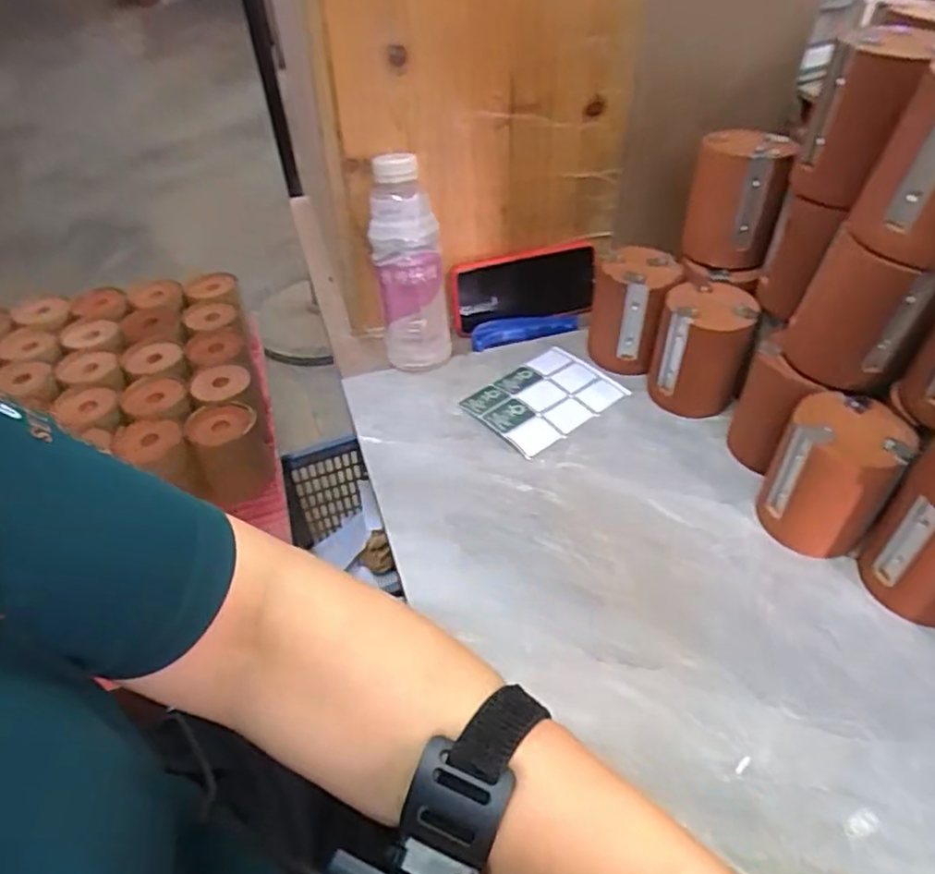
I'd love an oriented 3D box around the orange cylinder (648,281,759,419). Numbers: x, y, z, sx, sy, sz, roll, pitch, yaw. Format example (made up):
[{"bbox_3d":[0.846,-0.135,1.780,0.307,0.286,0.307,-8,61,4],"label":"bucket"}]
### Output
[{"bbox_3d":[0.211,-0.079,0.617,0.079,0.100,0.073,10,45,11],"label":"orange cylinder"}]

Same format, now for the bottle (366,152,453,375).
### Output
[{"bbox_3d":[-0.057,-0.158,0.642,0.064,0.192,0.070,-12,44,-11],"label":"bottle"}]

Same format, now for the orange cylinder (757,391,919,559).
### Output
[{"bbox_3d":[0.269,0.029,0.503,0.079,0.101,0.075,28,51,27],"label":"orange cylinder"}]

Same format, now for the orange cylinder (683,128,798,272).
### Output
[{"bbox_3d":[0.241,-0.214,0.615,0.076,0.104,0.067,10,46,12],"label":"orange cylinder"}]

